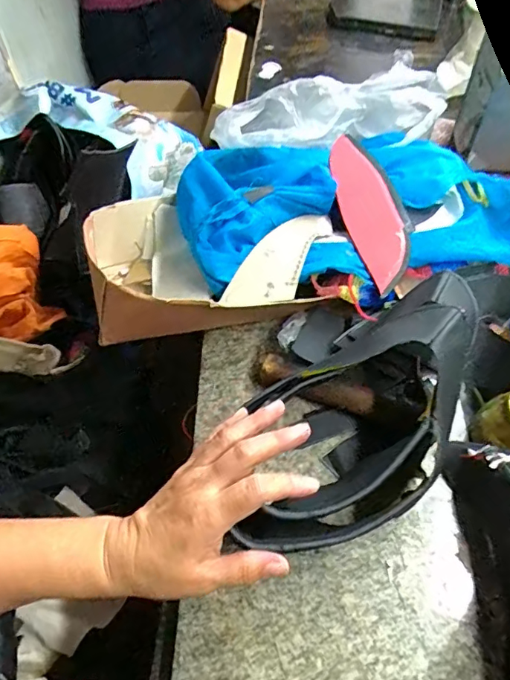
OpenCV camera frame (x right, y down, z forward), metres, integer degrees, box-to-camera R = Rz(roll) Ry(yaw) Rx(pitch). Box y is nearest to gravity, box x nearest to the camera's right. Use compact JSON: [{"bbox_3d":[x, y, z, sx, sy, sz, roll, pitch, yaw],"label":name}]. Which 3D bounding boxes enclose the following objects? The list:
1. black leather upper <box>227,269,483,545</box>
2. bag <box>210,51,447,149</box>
[{"bbox_3d":[0.100,0.059,0.431,0.143,0.069,0.295,32,72,21],"label":"black leather upper"},{"bbox_3d":[0.096,-0.270,0.603,0.276,0.067,0.101,-12,57,-5],"label":"bag"}]

